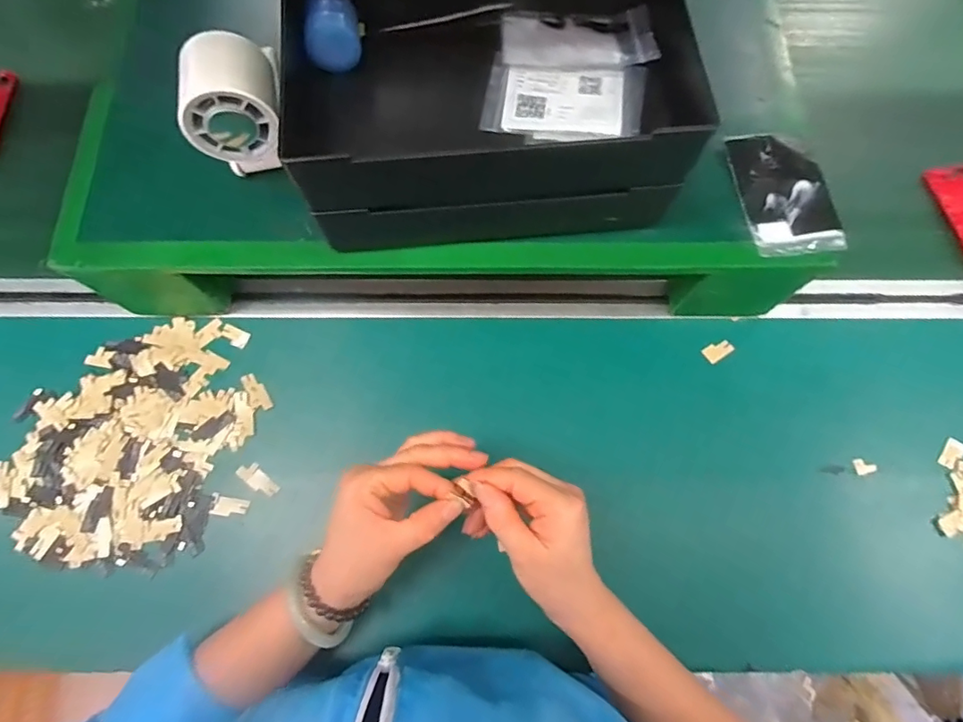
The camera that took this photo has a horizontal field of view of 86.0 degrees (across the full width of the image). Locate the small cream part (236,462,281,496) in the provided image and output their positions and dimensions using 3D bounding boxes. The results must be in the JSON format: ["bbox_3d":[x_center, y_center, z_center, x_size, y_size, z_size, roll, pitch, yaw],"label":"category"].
[{"bbox_3d":[-0.198,0.105,0.458,0.041,0.007,0.017,33,76,9],"label":"small cream part"}]

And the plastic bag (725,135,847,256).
[{"bbox_3d":[0.242,-0.134,0.412,0.072,0.008,0.106,-7,73,-2],"label":"plastic bag"}]

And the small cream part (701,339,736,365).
[{"bbox_3d":[0.226,-0.010,0.493,0.027,0.006,0.016,-32,76,-9],"label":"small cream part"}]

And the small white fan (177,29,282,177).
[{"bbox_3d":[-0.175,-0.184,0.378,0.058,0.091,0.068,-12,74,-4],"label":"small white fan"}]

